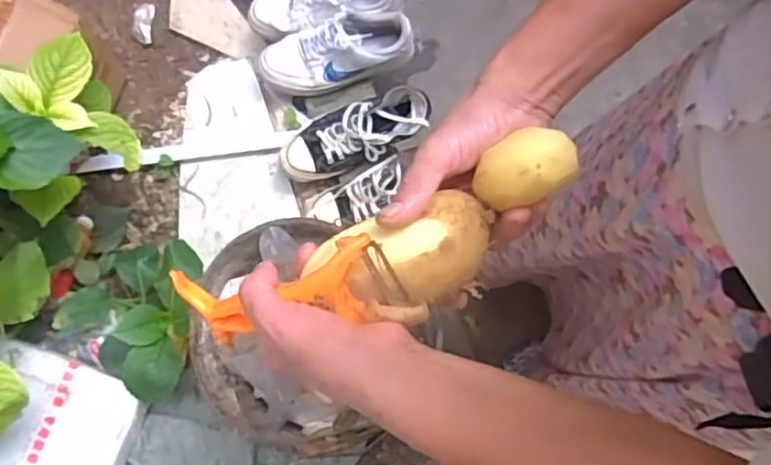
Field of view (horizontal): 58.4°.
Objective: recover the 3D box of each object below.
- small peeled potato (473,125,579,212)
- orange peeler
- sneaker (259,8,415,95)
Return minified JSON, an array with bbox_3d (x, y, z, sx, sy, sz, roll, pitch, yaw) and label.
[{"bbox_3d":[0.082,-0.036,0.407,0.053,0.039,0.040,-14,77,-2],"label":"small peeled potato"},{"bbox_3d":[-0.068,0.041,0.439,0.166,0.046,0.049,-12,75,28],"label":"orange peeler"},{"bbox_3d":[-0.087,-0.315,1.199,0.266,0.088,0.093,-14,77,11],"label":"sneaker"}]

